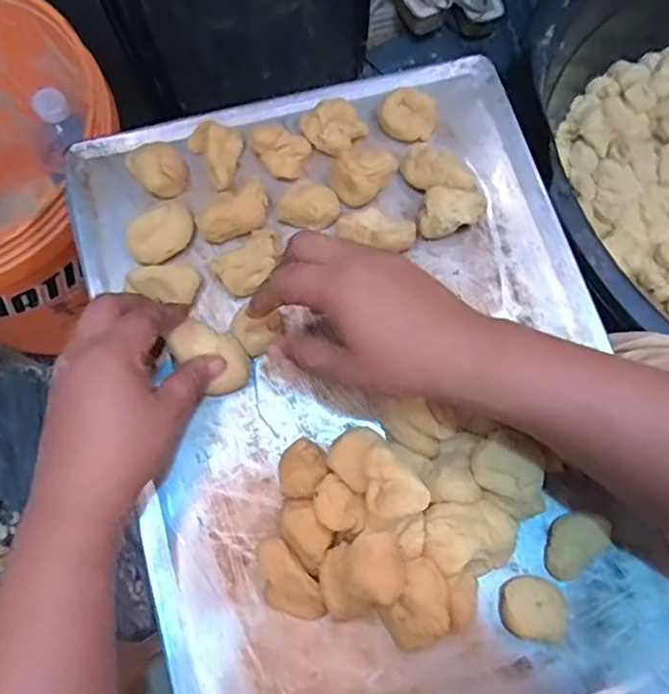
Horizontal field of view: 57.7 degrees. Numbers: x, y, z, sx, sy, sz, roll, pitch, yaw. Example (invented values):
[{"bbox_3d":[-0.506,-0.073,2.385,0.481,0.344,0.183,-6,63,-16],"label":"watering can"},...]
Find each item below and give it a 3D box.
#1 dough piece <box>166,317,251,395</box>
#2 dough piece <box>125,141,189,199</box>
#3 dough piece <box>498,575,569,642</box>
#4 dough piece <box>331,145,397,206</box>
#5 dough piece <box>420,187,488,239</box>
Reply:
[{"bbox_3d":[-0.079,0.005,0.393,0.050,0.029,0.034,42,78,13],"label":"dough piece"},{"bbox_3d":[-0.121,-0.123,0.420,0.036,0.023,0.030,-26,73,-7],"label":"dough piece"},{"bbox_3d":[0.121,0.157,0.368,0.039,0.016,0.034,13,73,5],"label":"dough piece"},{"bbox_3d":[0.017,-0.126,0.429,0.041,0.021,0.039,-42,76,-11],"label":"dough piece"},{"bbox_3d":[0.085,-0.094,0.428,0.047,0.024,0.029,-3,72,0],"label":"dough piece"}]

